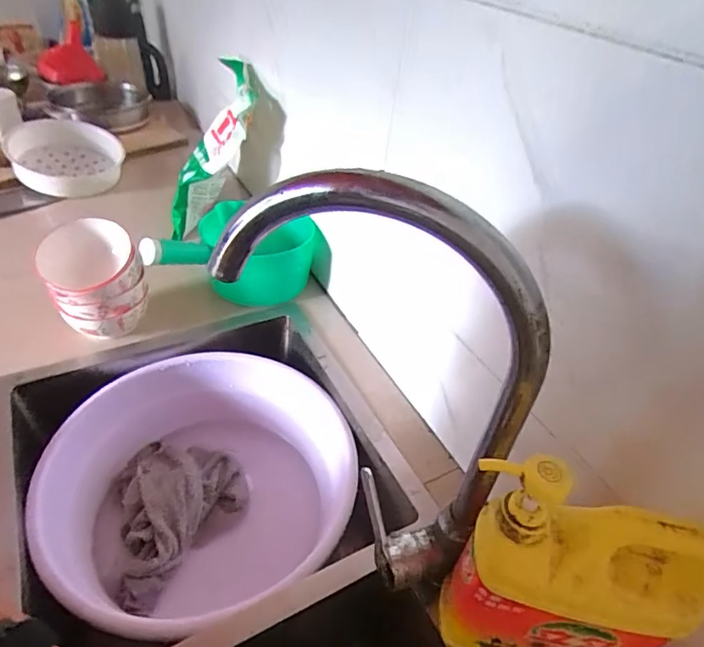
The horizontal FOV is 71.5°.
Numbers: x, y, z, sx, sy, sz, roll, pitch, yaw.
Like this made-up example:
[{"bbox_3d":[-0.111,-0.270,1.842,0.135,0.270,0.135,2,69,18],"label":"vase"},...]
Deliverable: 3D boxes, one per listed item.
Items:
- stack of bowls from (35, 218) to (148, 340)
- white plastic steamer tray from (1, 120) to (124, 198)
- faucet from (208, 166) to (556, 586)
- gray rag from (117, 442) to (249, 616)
[{"bbox_3d":[-0.345,-0.046,0.668,0.113,0.148,0.113,-17,46,-25],"label":"stack of bowls"},{"bbox_3d":[-0.589,-0.345,1.012,0.200,0.073,0.242,-17,46,-25],"label":"white plastic steamer tray"},{"bbox_3d":[0.008,0.055,0.368,0.221,0.336,0.059,25,43,20],"label":"faucet"},{"bbox_3d":[-0.223,0.240,0.650,0.157,0.044,0.218,-9,43,-18],"label":"gray rag"}]

